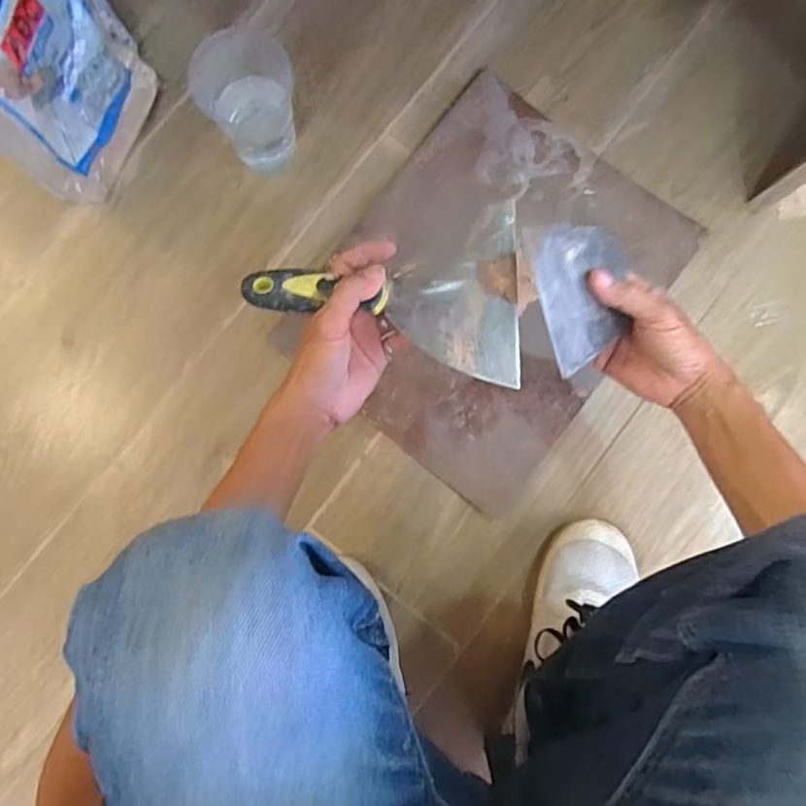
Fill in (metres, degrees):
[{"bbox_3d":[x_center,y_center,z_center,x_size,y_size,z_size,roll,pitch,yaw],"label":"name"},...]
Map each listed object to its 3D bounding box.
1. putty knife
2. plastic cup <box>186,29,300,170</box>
[{"bbox_3d":[-0.014,-0.082,0.436,0.202,0.019,0.126,2,84,0],"label":"putty knife"},{"bbox_3d":[-0.154,-0.304,0.603,0.097,0.115,0.089,0,84,-1],"label":"plastic cup"}]

